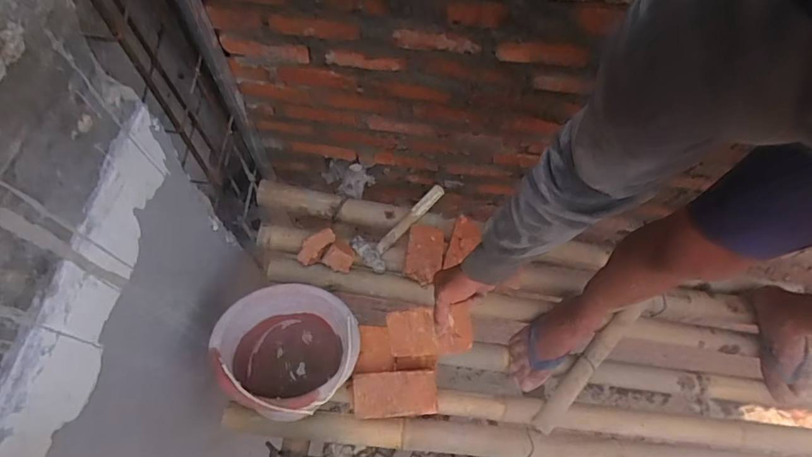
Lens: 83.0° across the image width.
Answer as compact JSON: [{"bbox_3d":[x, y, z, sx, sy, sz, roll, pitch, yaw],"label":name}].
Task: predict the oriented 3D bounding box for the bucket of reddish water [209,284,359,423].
[{"bbox_3d":[-0.210,0.225,0.861,0.233,0.190,0.236,0,66,-1],"label":"bucket of reddish water"}]

